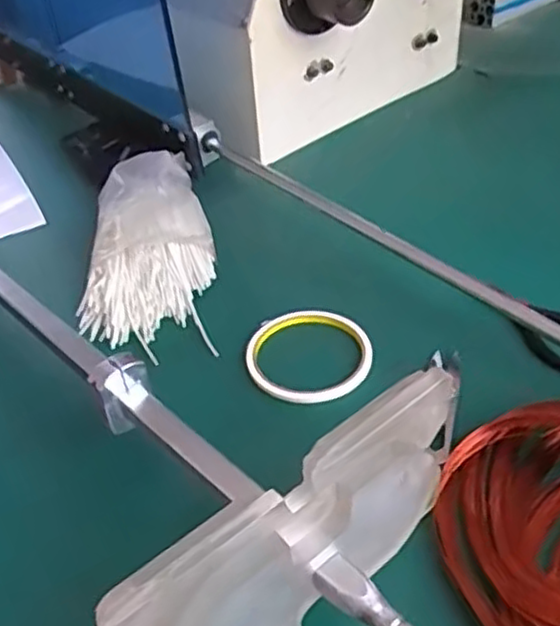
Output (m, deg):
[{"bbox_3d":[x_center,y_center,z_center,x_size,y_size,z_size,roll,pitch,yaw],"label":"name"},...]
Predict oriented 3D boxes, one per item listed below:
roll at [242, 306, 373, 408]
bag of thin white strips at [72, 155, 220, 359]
[{"bbox_3d":[0.021,0.030,0.517,0.089,0.013,0.086,-3,41,3],"label":"roll"},{"bbox_3d":[-0.110,-0.061,0.608,0.108,0.045,0.226,-5,41,0],"label":"bag of thin white strips"}]

